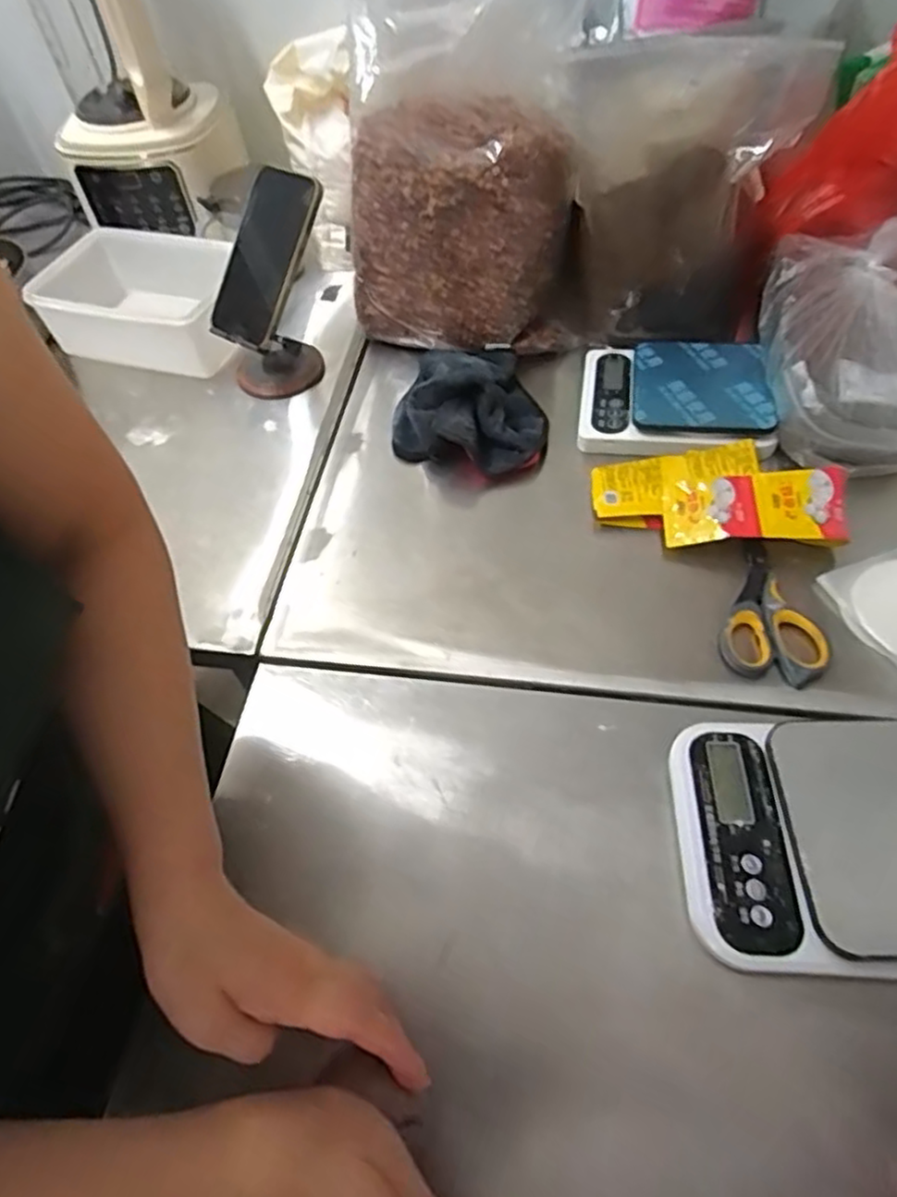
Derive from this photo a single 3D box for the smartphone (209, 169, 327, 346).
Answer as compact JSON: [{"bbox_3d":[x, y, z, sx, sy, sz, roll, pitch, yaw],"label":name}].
[{"bbox_3d":[-0.177,-0.326,0.656,0.074,0.155,0.012,34,19,14],"label":"smartphone"}]

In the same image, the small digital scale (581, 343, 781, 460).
[{"bbox_3d":[0.211,-0.195,0.642,0.166,0.029,0.143,7,56,9],"label":"small digital scale"}]

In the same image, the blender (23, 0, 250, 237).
[{"bbox_3d":[-0.355,-0.580,0.739,0.173,0.264,0.202,-5,55,2],"label":"blender"}]

